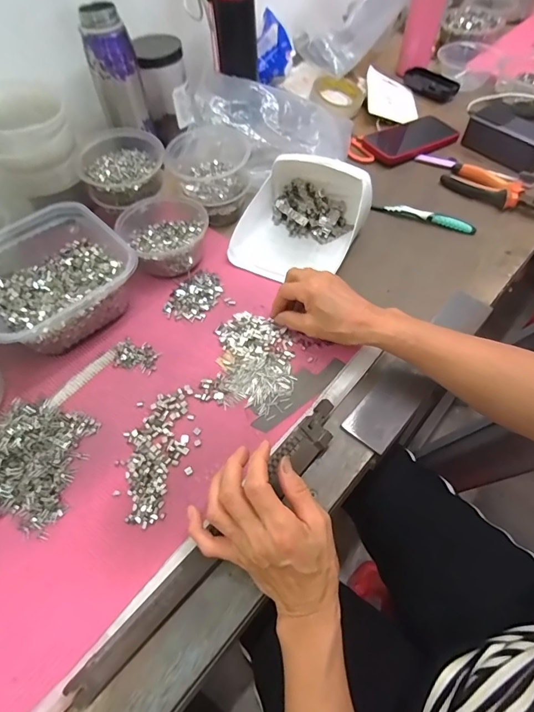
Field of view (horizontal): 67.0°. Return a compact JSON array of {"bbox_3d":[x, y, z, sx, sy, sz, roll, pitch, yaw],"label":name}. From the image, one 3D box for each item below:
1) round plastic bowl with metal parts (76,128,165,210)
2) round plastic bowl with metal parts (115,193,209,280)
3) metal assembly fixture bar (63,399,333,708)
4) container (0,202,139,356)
[{"bbox_3d":[-0.198,-0.264,0.561,0.111,0.045,0.118,-11,58,-6],"label":"round plastic bowl with metal parts"},{"bbox_3d":[-0.137,-0.166,0.543,0.110,0.046,0.132,-32,63,-19],"label":"round plastic bowl with metal parts"},{"bbox_3d":[-0.034,0.155,0.355,0.031,0.018,0.310,37,65,21],"label":"metal assembly fixture bar"},{"bbox_3d":[-0.260,-0.093,0.484,0.169,0.073,0.173,-38,65,-21],"label":"container"}]

